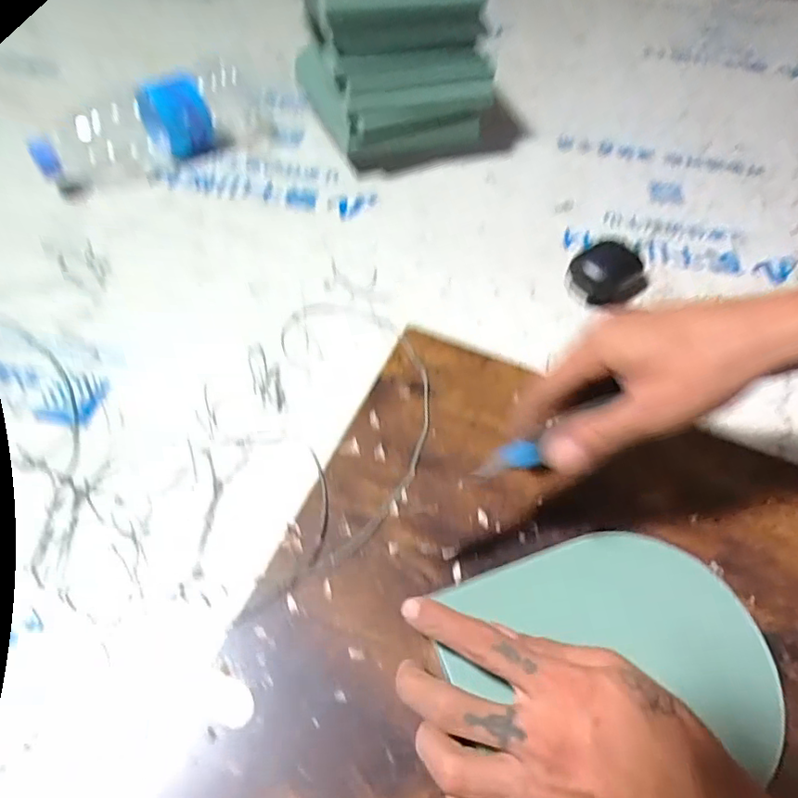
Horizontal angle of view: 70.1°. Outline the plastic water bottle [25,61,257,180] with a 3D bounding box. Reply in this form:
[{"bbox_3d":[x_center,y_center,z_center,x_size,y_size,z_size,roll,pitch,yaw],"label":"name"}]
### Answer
[{"bbox_3d":[-0.233,-0.274,0.552,0.242,0.060,0.078,-33,64,-24],"label":"plastic water bottle"}]

